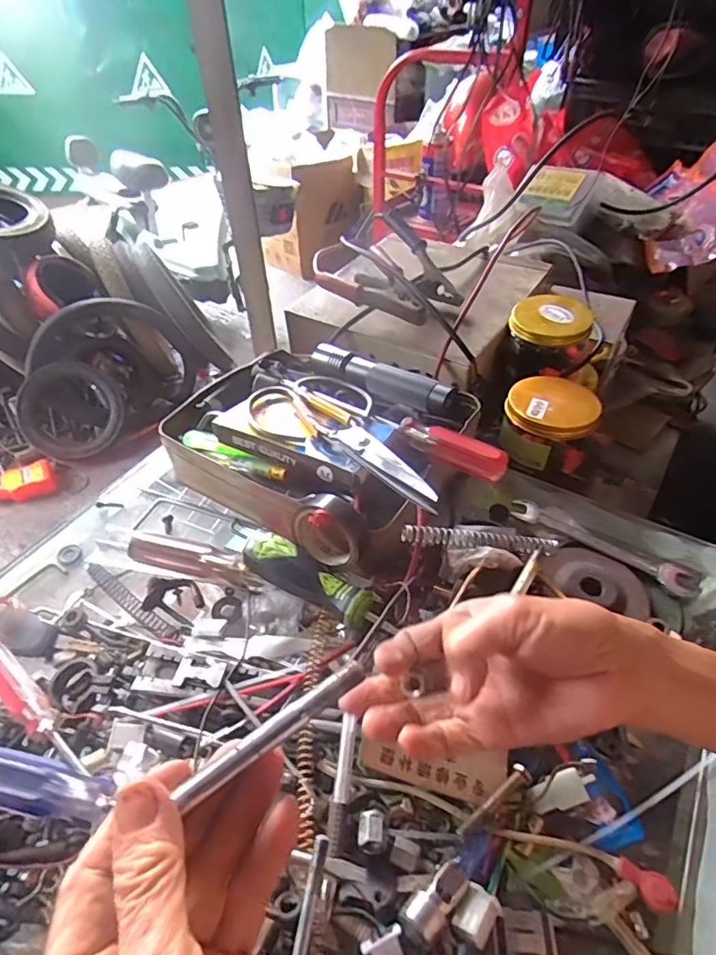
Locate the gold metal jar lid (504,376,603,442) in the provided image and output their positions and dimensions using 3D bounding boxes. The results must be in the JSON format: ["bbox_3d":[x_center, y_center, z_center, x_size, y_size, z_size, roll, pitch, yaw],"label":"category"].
[{"bbox_3d":[0.183,-0.068,0.498,0.082,0.016,0.079,0,45,0],"label":"gold metal jar lid"}]

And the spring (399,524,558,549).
[{"bbox_3d":[0.091,0.046,0.390,0.121,0.011,0.010,6,44,-12],"label":"spring"}]

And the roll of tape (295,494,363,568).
[{"bbox_3d":[-0.021,0.037,0.390,0.053,0.048,0.032,19,49,19],"label":"roll of tape"}]

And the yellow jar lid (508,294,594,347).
[{"bbox_3d":[0.205,-0.170,0.562,0.080,0.016,0.083,19,49,19],"label":"yellow jar lid"}]

